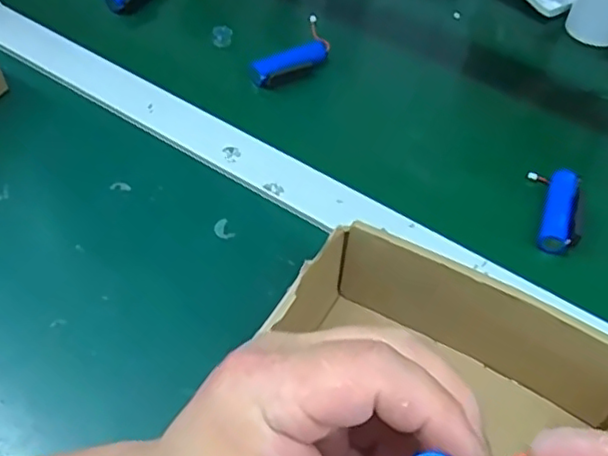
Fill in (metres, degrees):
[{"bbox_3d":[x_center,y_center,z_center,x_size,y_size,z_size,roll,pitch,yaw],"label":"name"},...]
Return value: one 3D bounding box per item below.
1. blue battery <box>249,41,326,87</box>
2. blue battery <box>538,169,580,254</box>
[{"bbox_3d":[-0.013,-0.137,0.527,0.071,0.015,0.015,-25,57,-19],"label":"blue battery"},{"bbox_3d":[0.176,-0.013,0.440,0.019,0.015,0.068,18,54,12],"label":"blue battery"}]

